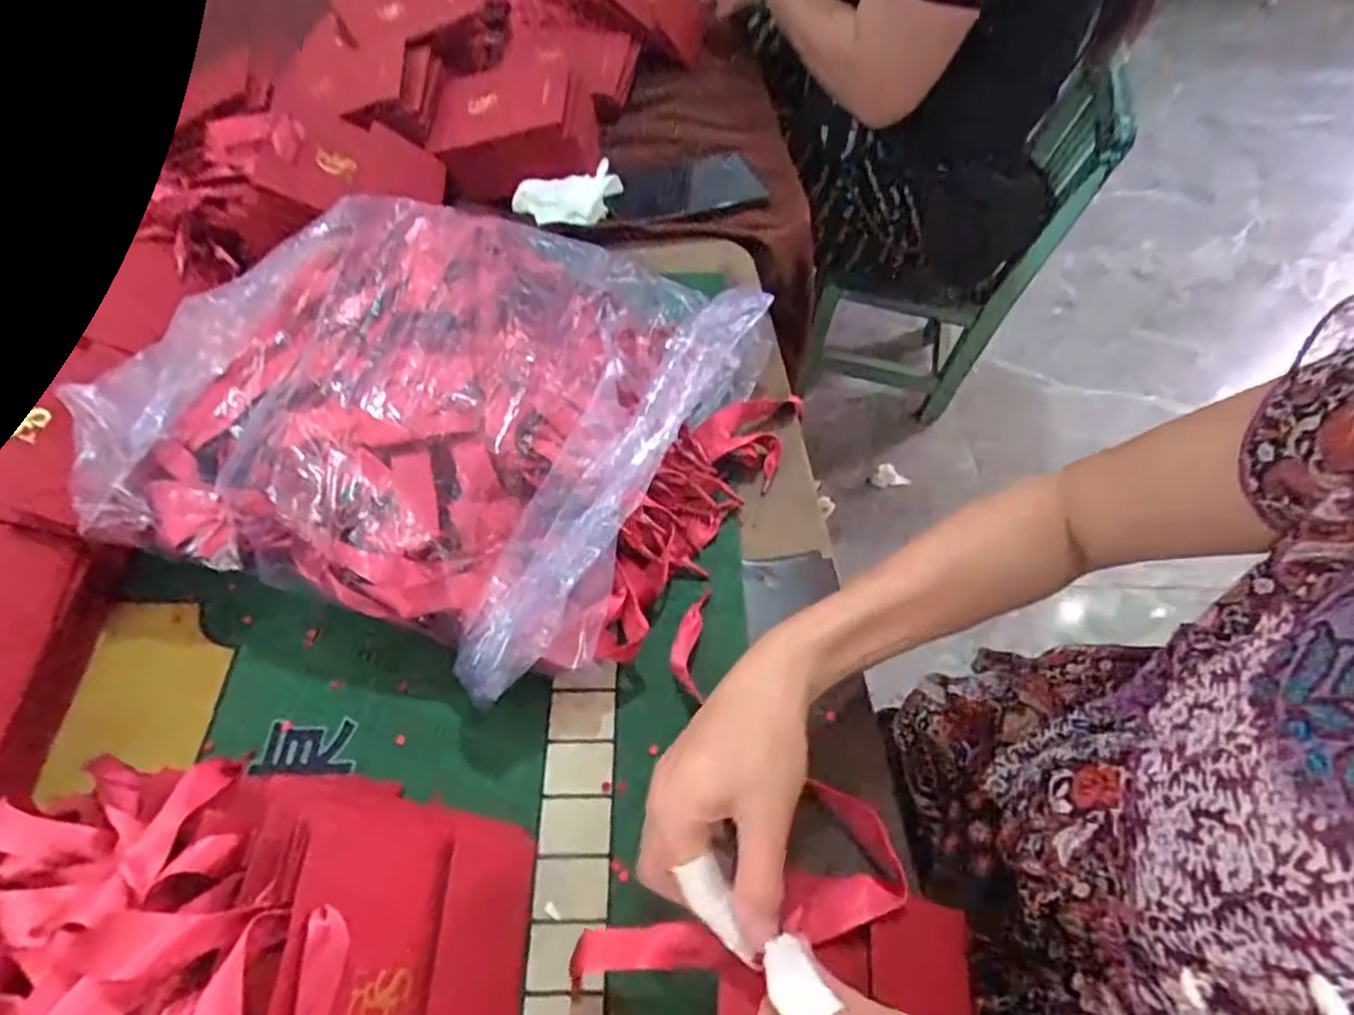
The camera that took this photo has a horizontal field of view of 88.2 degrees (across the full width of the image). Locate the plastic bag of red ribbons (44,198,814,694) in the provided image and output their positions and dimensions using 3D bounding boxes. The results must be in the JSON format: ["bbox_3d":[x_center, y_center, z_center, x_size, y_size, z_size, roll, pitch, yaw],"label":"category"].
[{"bbox_3d":[-0.143,-0.079,0.477,0.396,0.123,0.340,18,57,11],"label":"plastic bag of red ribbons"}]

